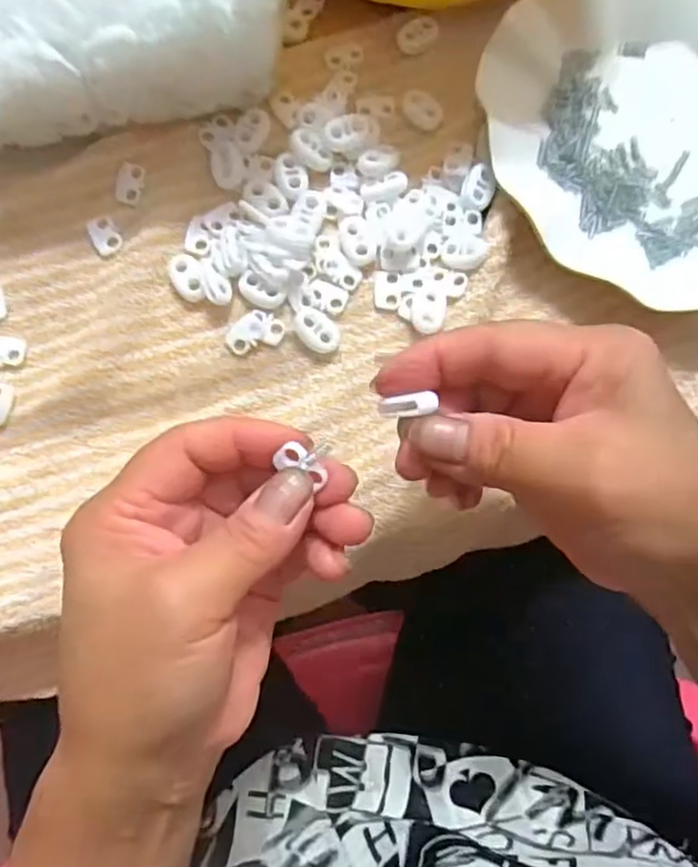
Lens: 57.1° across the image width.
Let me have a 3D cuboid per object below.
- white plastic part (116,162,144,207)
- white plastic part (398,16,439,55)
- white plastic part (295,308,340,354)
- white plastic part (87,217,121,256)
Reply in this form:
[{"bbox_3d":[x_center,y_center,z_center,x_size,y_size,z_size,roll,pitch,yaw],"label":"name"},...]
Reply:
[{"bbox_3d":[-0.102,-0.116,0.298,0.011,0.004,0.018,10,80,-2],"label":"white plastic part"},{"bbox_3d":[0.034,-0.196,0.316,0.021,0.006,0.014,-32,84,-8],"label":"white plastic part"},{"bbox_3d":[-0.015,-0.046,0.292,0.016,0.006,0.022,-44,86,-9],"label":"white plastic part"},{"bbox_3d":[-0.113,-0.092,0.295,0.012,0.004,0.019,-29,84,-7],"label":"white plastic part"}]

